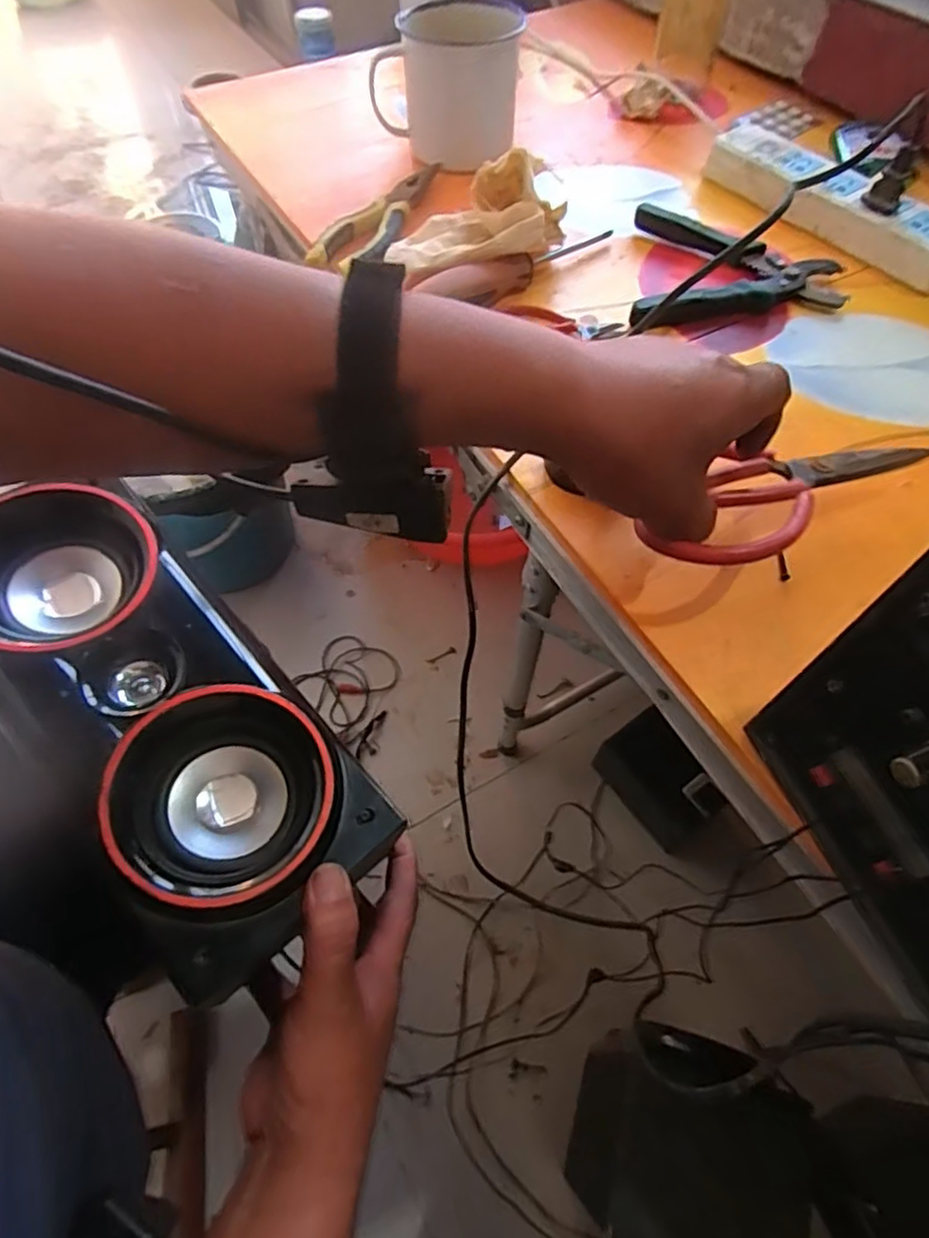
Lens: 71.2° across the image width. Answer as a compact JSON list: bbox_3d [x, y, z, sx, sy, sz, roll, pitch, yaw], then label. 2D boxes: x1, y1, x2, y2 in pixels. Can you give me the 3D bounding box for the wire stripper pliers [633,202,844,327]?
[{"bbox_3d":[0.205,-0.256,0.488,0.152,0.018,0.137,7,59,6],"label":"wire stripper pliers"}]

